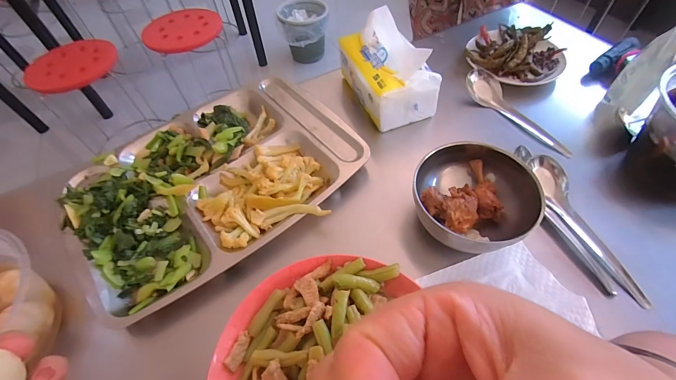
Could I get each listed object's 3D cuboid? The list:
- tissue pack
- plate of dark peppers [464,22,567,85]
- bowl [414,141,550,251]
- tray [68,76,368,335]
[{"bbox_3d":[0.068,-0.171,0.452,0.098,0.084,0.145,-19,56,-9],"label":"tissue pack"},{"bbox_3d":[0.283,-0.222,0.504,0.144,0.036,0.123,16,57,14],"label":"plate of dark peppers"},{"bbox_3d":[0.143,0.000,0.344,0.115,0.052,0.119,-2,55,2],"label":"bowl"},{"bbox_3d":[-0.149,-0.022,0.394,0.329,0.031,0.252,-34,60,-19],"label":"tray"}]

